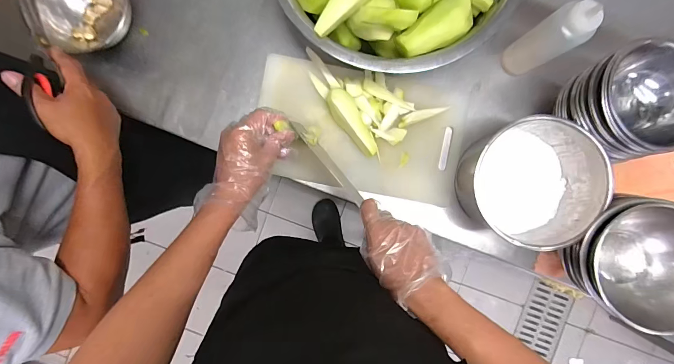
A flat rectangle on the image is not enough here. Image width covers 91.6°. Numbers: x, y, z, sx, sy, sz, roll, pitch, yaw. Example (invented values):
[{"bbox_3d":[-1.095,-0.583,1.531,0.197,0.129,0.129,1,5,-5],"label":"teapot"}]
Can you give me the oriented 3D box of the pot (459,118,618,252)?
[{"bbox_3d":[0.312,0.006,0.537,0.179,0.128,0.177,0,91,1],"label":"pot"}]

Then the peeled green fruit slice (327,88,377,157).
[{"bbox_3d":[0.027,-0.100,0.567,0.043,0.036,0.124,-29,91,1],"label":"peeled green fruit slice"}]

